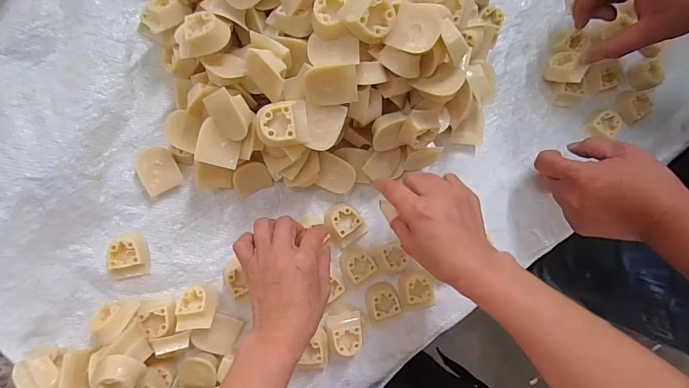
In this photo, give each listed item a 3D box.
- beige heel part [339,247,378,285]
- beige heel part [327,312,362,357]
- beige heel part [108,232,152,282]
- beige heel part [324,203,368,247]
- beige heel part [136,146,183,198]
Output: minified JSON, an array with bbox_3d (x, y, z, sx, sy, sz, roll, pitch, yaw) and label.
[{"bbox_3d":[0.015,0.079,0.428,0.036,0.014,0.036,-22,92,-8],"label":"beige heel part"},{"bbox_3d":[0.002,0.151,0.412,0.034,0.026,0.039,-7,90,-8],"label":"beige heel part"},{"bbox_3d":[-0.228,0.065,0.397,0.039,0.018,0.046,-7,90,-8],"label":"beige heel part"},{"bbox_3d":[0.001,0.033,0.429,0.040,0.019,0.046,-24,92,-8],"label":"beige heel part"},{"bbox_3d":[-0.198,-0.026,0.403,0.039,0.021,0.044,-28,93,-8],"label":"beige heel part"}]

